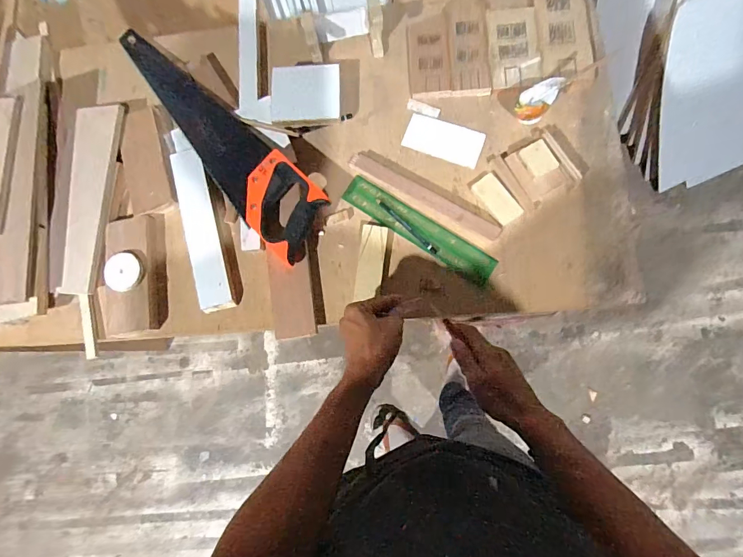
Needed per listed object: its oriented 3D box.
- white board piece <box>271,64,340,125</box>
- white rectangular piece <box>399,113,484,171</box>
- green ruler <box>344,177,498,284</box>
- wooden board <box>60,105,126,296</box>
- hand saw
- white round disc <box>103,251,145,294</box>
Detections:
[{"bbox_3d":[-0.103,-0.286,0.629,0.106,0.009,0.087,-3,94,2],"label":"white board piece"},{"bbox_3d":[0.112,-0.215,0.629,0.119,0.009,0.062,20,84,10],"label":"white rectangular piece"},{"bbox_3d":[0.072,-0.076,0.612,0.252,0.007,0.046,34,86,11],"label":"green ruler"},{"bbox_3d":[-0.443,-0.128,0.633,0.074,0.017,0.301,1,81,7],"label":"wooden board"},{"bbox_3d":[-0.245,-0.240,0.642,0.114,0.048,0.508,-41,80,1],"label":"hand saw"},{"bbox_3d":[-0.370,-0.010,0.606,0.052,0.013,0.058,2,81,7],"label":"white round disc"}]

